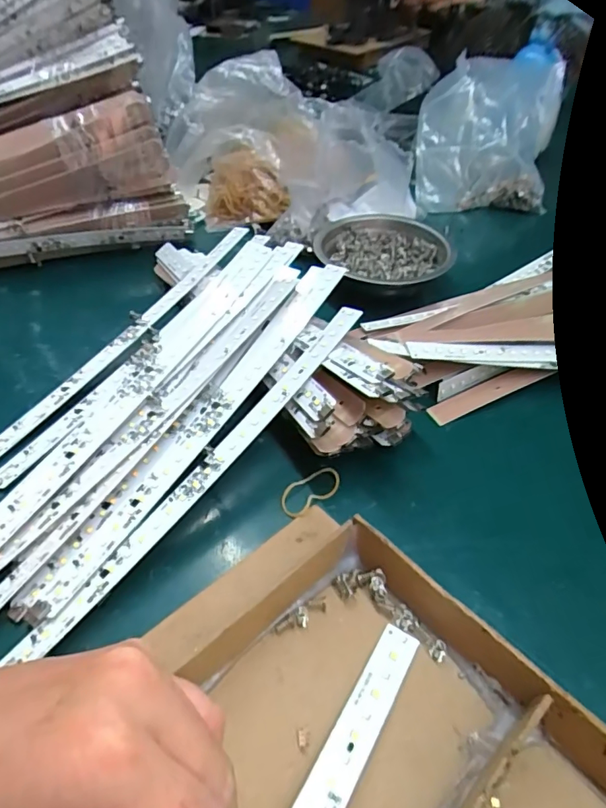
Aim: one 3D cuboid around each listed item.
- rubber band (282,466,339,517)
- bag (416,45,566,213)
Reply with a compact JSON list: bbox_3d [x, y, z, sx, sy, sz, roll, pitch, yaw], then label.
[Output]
[{"bbox_3d":[0.005,0.053,0.312,0.043,0.004,0.021,-32,54,-27],"label":"rubber band"},{"bbox_3d":[0.223,-0.327,0.608,0.166,0.066,0.209,8,85,7],"label":"bag"}]

